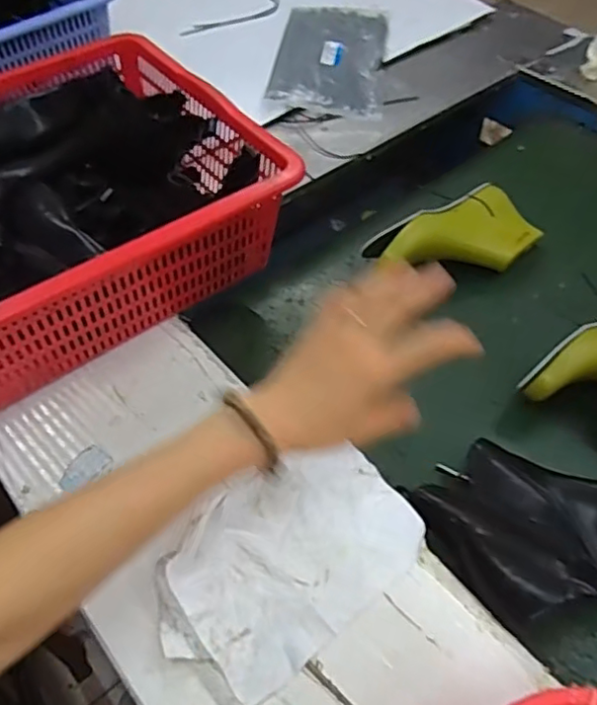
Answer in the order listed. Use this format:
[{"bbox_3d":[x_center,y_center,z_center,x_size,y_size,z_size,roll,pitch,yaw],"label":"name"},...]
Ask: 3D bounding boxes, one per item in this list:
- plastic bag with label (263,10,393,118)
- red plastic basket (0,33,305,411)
[{"bbox_3d":[0.056,-0.498,1.028,0.177,0.016,0.287,8,58,1],"label":"plastic bag with label"},{"bbox_3d":[-0.286,-0.147,0.668,0.468,0.144,0.378,-33,57,-22],"label":"red plastic basket"}]

